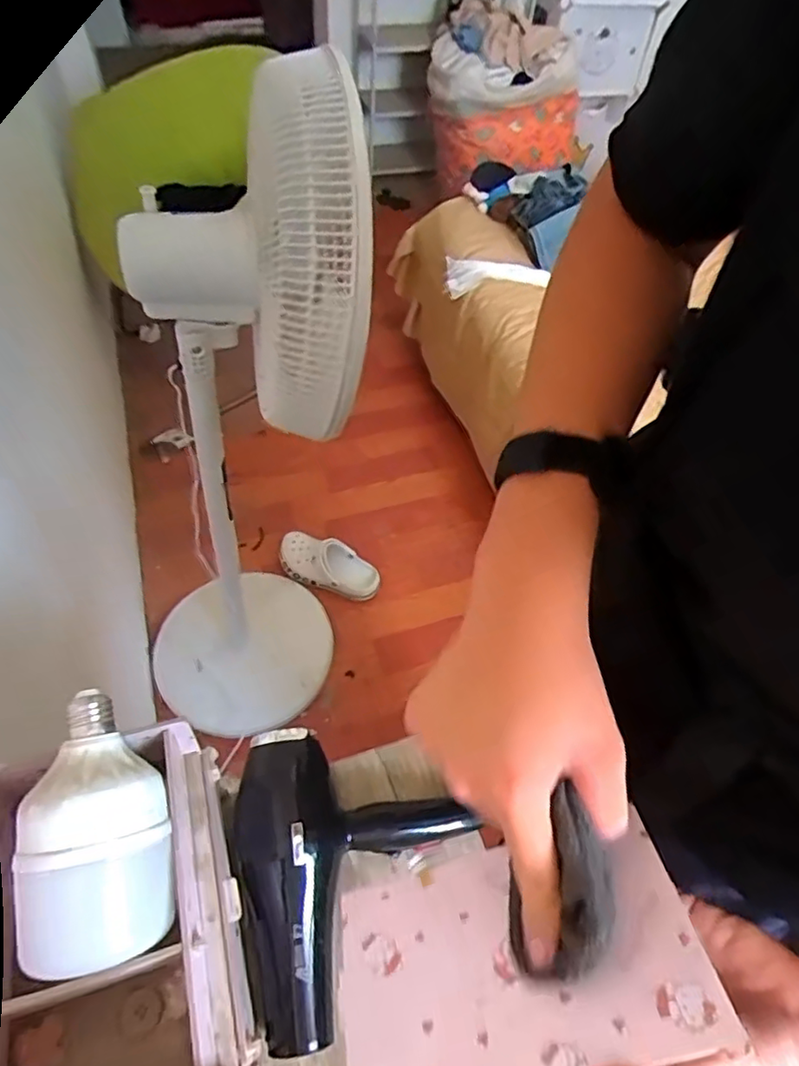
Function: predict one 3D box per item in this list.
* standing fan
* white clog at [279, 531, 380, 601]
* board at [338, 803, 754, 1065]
[{"bbox_3d":[-0.278,-0.115,1.045,0.400,1.080,0.522,-4,54,-7],"label":"standing fan"},{"bbox_3d":[-0.176,0.076,1.526,0.264,0.076,0.112,16,54,7],"label":"white clog"},{"bbox_3d":[0.049,0.190,0.277,0.158,0.006,0.096,-19,35,6],"label":"board"}]

